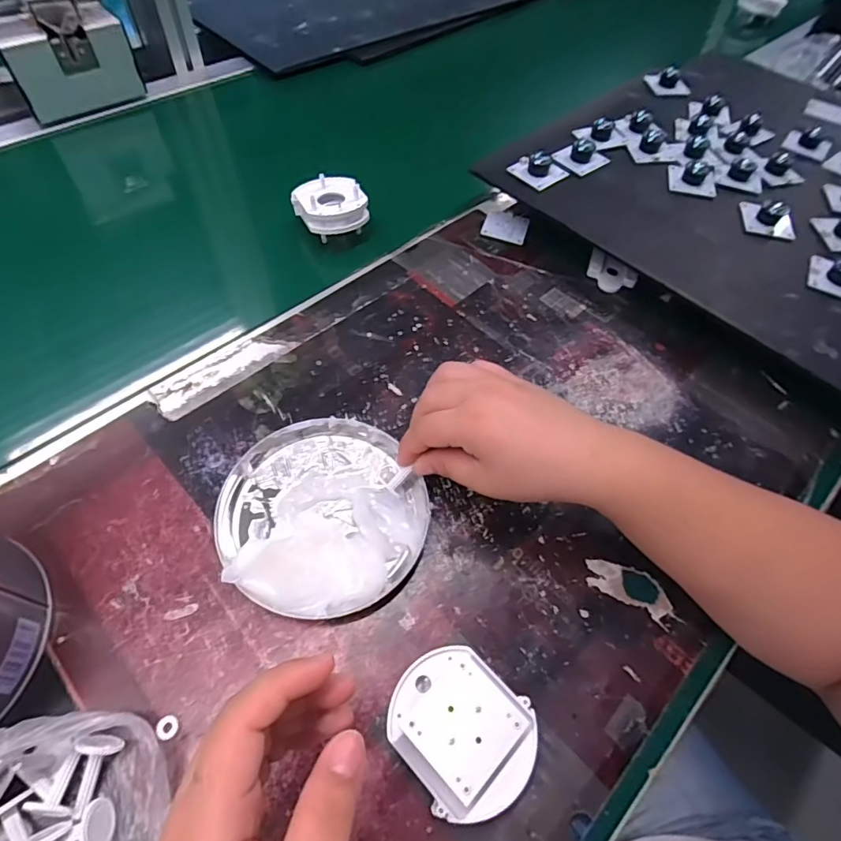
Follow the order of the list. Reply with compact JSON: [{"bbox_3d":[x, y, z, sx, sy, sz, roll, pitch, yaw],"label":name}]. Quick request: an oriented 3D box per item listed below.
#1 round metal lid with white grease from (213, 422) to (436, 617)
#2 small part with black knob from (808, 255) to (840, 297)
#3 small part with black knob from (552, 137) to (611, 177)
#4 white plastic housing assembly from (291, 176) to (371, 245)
[{"bbox_3d":[-0.061,0.052,0.311,0.128,0.028,0.125,2,57,-3],"label":"round metal lid with white grease"},{"bbox_3d":[0.347,-0.121,0.411,0.041,0.021,0.042,19,59,8],"label":"small part with black knob"},{"bbox_3d":[0.159,-0.263,0.490,0.045,0.014,0.041,-31,65,-21],"label":"small part with black knob"},{"bbox_3d":[-0.084,-0.195,0.466,0.060,0.038,0.064,-18,60,-15],"label":"white plastic housing assembly"}]

